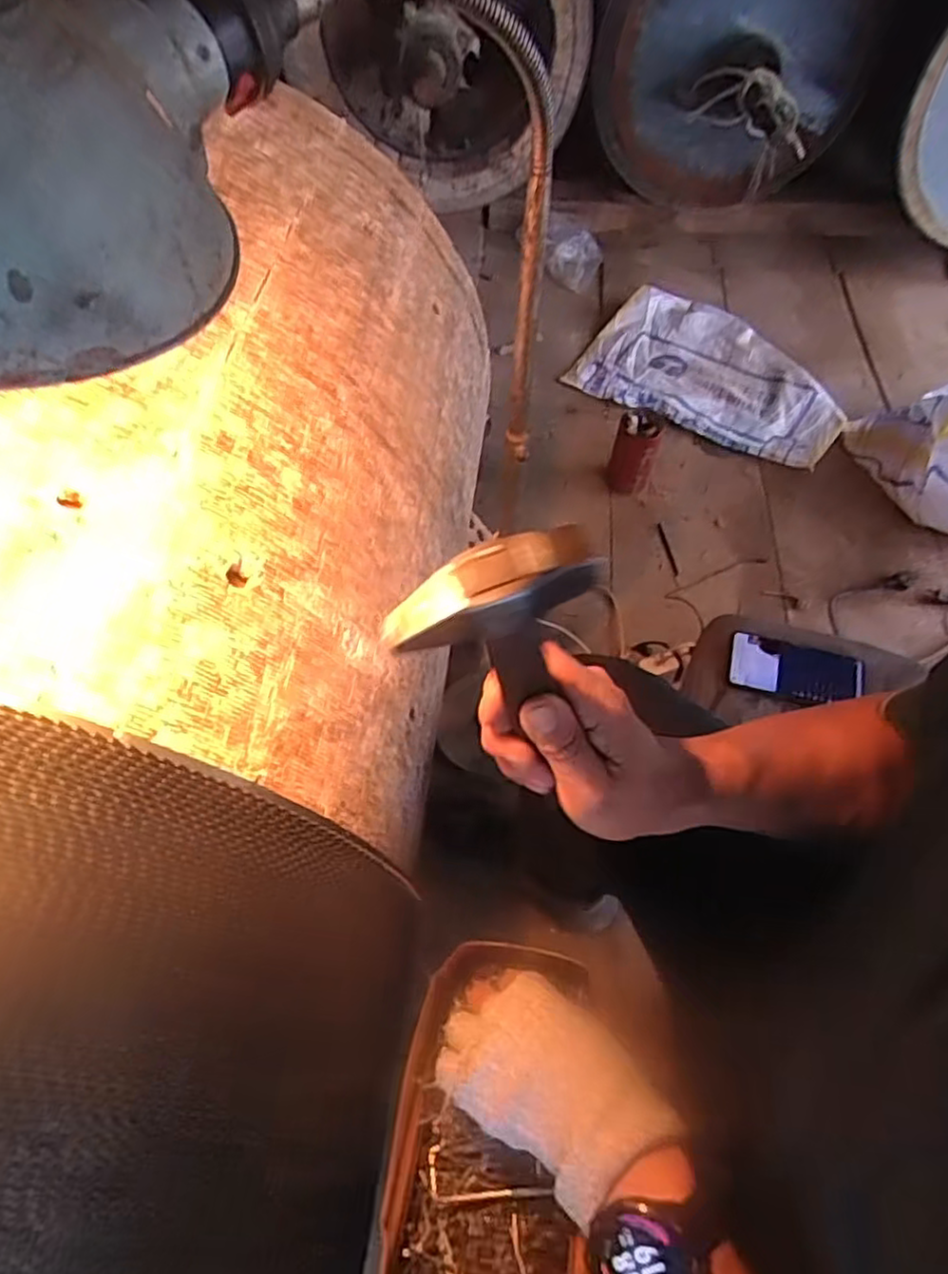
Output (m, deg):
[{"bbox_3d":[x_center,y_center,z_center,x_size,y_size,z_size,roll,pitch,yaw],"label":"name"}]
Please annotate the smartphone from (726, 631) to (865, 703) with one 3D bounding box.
[{"bbox_3d":[0.384,0.039,0.824,0.152,0.012,0.071,12,58,7],"label":"smartphone"}]

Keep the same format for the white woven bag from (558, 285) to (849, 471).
[{"bbox_3d":[0.516,-0.566,1.467,0.539,0.042,0.376,27,61,15],"label":"white woven bag"}]

